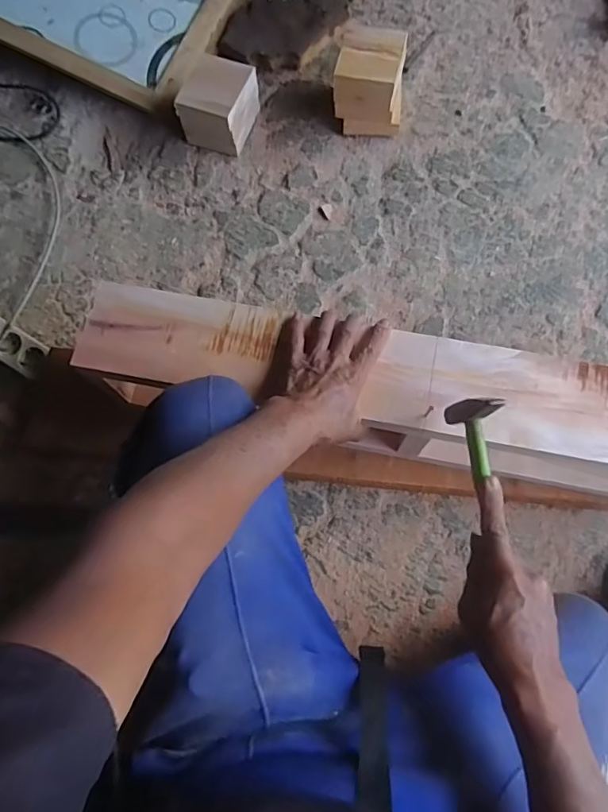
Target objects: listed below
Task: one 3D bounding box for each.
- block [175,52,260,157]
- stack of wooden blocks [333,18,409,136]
[{"bbox_3d":[-0.143,-0.508,0.898,0.096,0.101,0.122,21,76,7],"label":"block"},{"bbox_3d":[0.110,-0.545,0.889,0.116,0.111,0.128,3,74,2],"label":"stack of wooden blocks"}]

